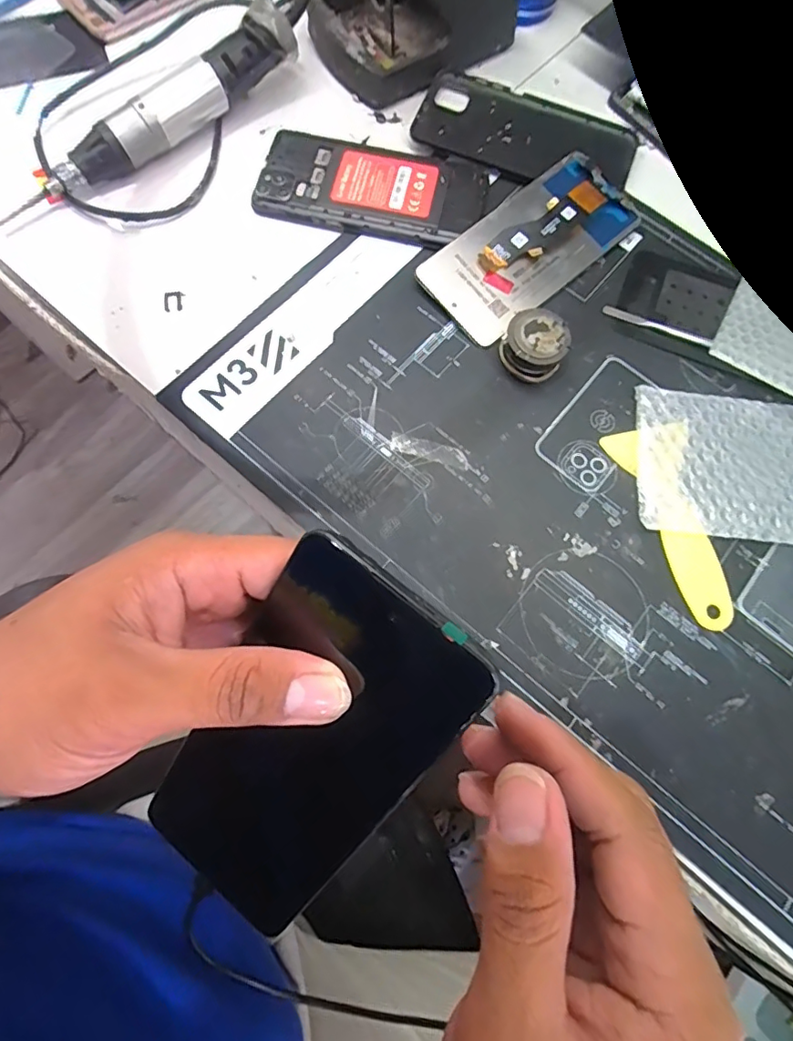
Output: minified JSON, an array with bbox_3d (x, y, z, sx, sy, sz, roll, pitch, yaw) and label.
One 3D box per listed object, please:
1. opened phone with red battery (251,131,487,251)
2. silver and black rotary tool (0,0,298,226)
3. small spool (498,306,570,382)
[{"bbox_3d":[-0.017,-0.236,0.368,0.152,0.010,0.086,15,74,3],"label":"opened phone with red battery"},{"bbox_3d":[-0.161,-0.271,0.353,0.230,0.036,0.027,-40,79,-12],"label":"silver and black rotary tool"},{"bbox_3d":[0.086,-0.110,0.331,0.039,0.024,0.036,0,74,-1],"label":"small spool"}]

